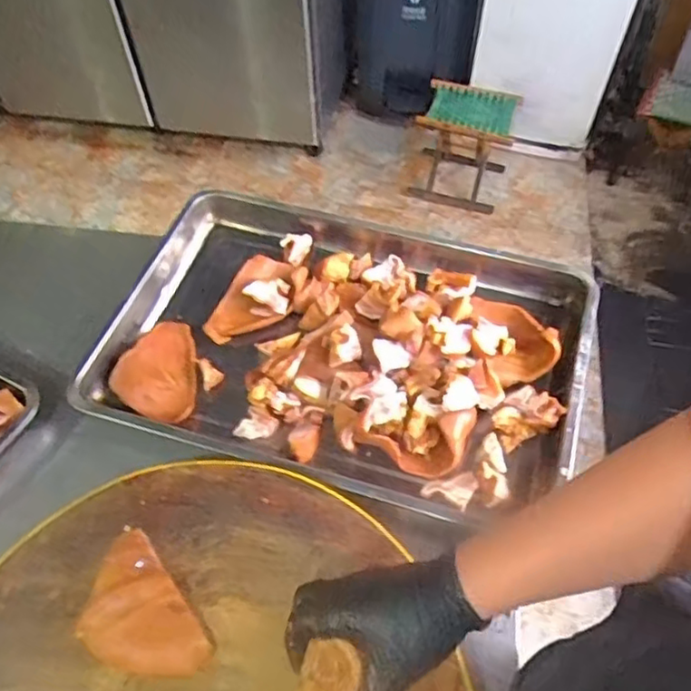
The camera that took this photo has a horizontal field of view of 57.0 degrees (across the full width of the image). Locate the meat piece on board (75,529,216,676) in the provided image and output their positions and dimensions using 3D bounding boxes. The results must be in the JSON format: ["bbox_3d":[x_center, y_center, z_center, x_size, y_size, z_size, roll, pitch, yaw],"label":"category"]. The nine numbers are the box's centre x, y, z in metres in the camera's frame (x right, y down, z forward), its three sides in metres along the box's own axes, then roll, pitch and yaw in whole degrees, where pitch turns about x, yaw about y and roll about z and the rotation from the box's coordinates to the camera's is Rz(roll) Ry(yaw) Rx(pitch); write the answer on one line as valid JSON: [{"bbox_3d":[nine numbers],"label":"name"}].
[{"bbox_3d":[-0.188,0.243,0.569,0.085,0.026,0.138,-35,60,-21],"label":"meat piece on board"}]

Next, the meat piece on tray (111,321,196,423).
[{"bbox_3d":[-0.246,0.031,0.825,0.100,0.030,0.145,-5,54,-2],"label":"meat piece on tray"}]

